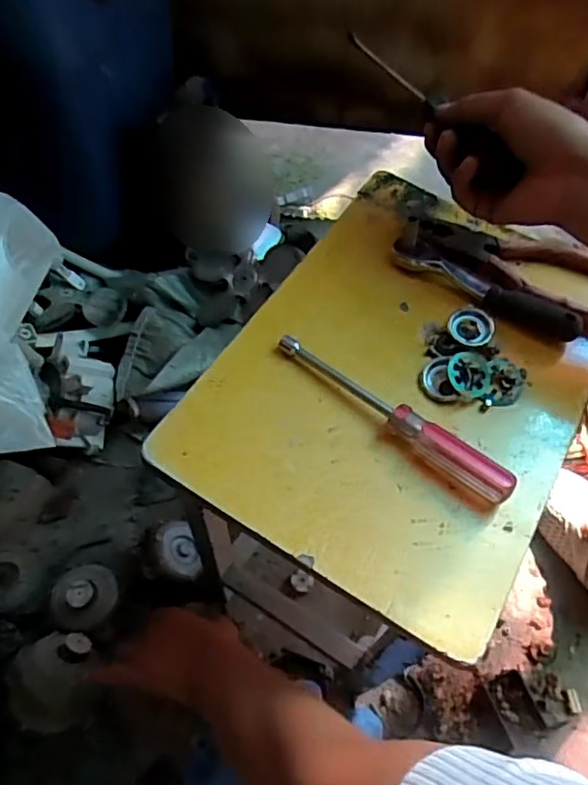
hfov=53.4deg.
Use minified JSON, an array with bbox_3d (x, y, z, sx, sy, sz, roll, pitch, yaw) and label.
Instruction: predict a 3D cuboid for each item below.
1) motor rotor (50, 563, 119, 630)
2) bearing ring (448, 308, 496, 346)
[{"bbox_3d":[-0.249,0.238,0.692,0.073,0.021,0.076,-1,58,1],"label":"motor rotor"},{"bbox_3d":[0.129,-0.047,0.429,0.032,0.009,0.030,-2,69,-2],"label":"bearing ring"}]

